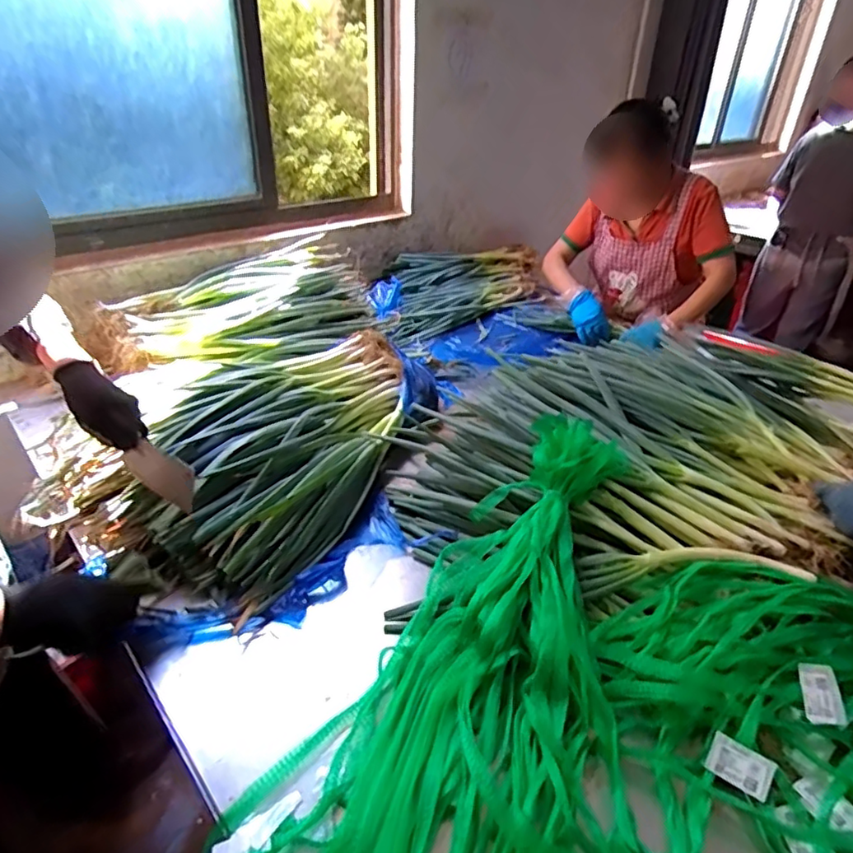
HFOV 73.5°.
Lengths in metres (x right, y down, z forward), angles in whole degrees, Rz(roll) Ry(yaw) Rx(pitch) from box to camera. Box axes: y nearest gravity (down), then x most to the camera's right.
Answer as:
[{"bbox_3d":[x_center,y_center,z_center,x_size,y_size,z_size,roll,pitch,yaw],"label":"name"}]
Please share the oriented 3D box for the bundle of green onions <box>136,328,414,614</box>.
[{"bbox_3d":[-0.237,0.013,0.992,0.305,0.139,0.582,9,33,11],"label":"bundle of green onions"}]

